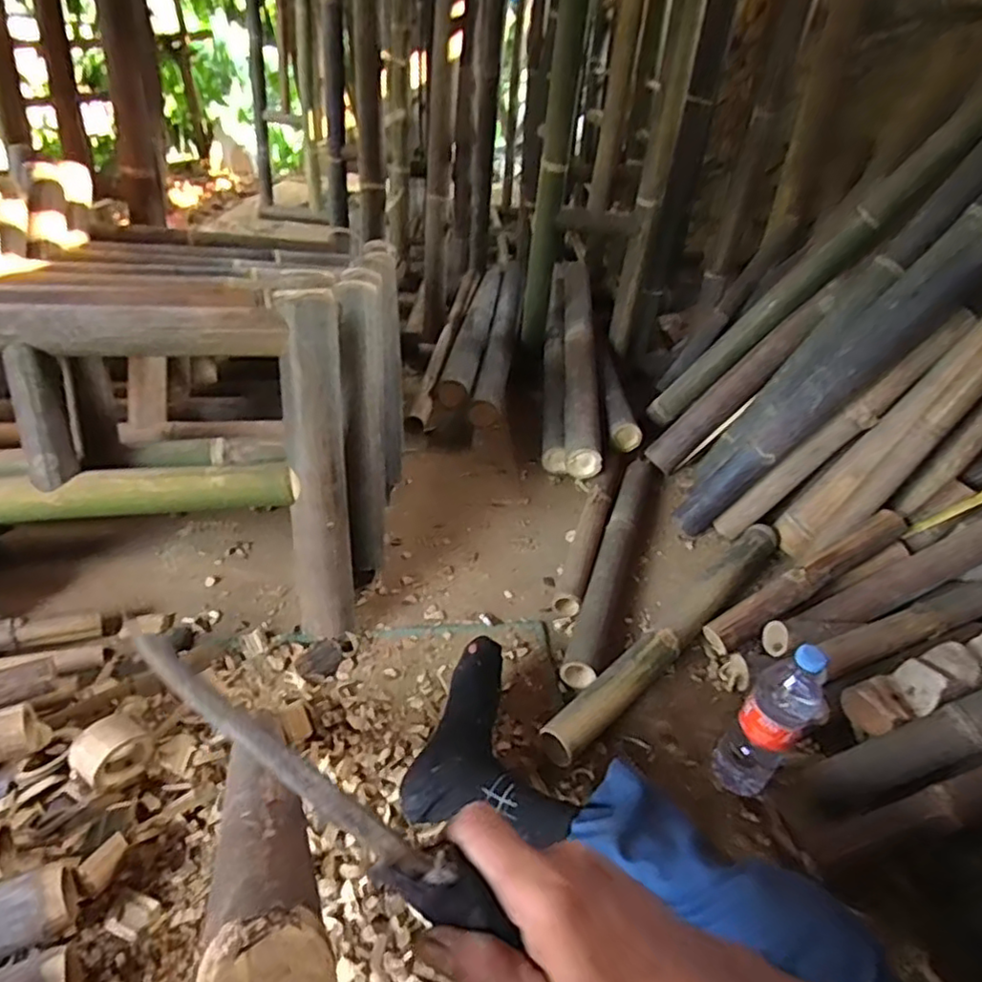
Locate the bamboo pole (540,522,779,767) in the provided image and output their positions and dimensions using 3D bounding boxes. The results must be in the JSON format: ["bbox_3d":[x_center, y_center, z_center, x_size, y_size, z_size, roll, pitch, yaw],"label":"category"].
[{"bbox_3d":[0.309,0.210,1.039,0.064,0.066,0.659,31,41,32],"label":"bamboo pole"}]

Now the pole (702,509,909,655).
[{"bbox_3d":[0.526,0.139,1.064,0.408,0.066,0.059,-28,44,-15],"label":"pole"}]

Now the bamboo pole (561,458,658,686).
[{"bbox_3d":[0.238,0.098,1.189,0.074,0.057,0.659,17,35,14],"label":"bamboo pole"}]

